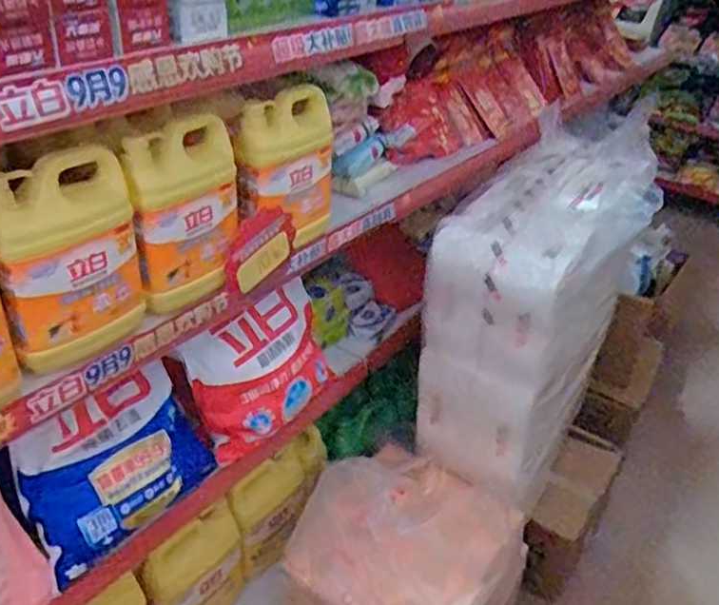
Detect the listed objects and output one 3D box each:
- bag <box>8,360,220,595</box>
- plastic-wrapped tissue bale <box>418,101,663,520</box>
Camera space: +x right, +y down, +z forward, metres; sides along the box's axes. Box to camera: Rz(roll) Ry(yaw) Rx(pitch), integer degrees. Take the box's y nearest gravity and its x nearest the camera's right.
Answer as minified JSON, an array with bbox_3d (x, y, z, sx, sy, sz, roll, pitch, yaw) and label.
[{"bbox_3d":[-0.332,0.220,0.900,0.251,0.070,0.188,-35,95,-41],"label":"bag"},{"bbox_3d":[0.372,-0.029,1.347,0.279,0.470,0.683,23,37,25],"label":"plastic-wrapped tissue bale"}]

